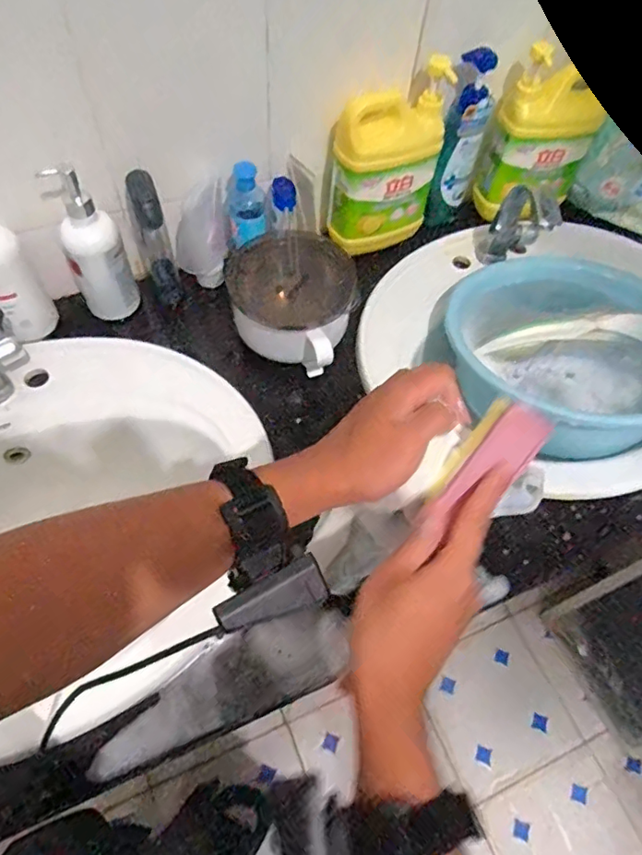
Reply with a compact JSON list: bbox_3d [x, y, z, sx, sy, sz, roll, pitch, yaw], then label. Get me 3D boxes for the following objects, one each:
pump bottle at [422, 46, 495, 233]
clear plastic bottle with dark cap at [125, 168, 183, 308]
[{"bbox_3d":[0.197,-0.397,0.774,0.066,0.246,0.047,1,59,-3],"label":"pump bottle"},{"bbox_3d":[-0.208,-0.229,0.685,0.035,0.177,0.044,-19,63,-14],"label":"clear plastic bottle with dark cap"}]

